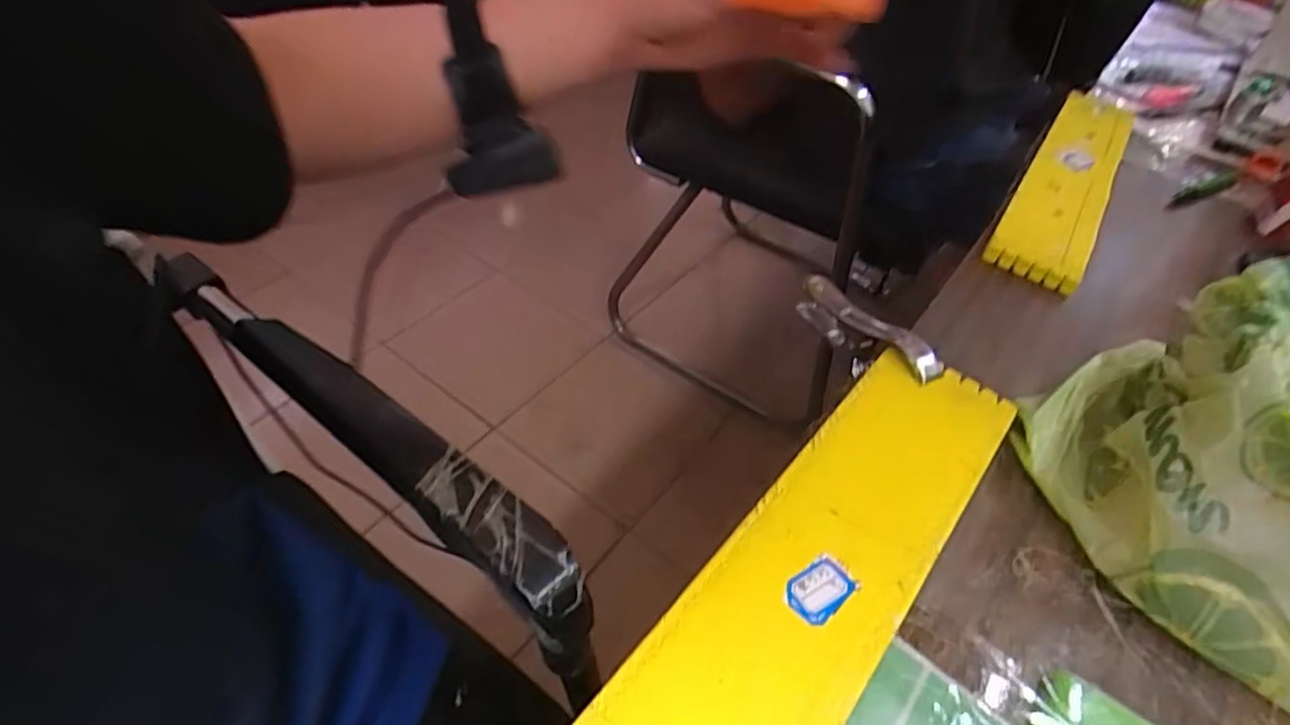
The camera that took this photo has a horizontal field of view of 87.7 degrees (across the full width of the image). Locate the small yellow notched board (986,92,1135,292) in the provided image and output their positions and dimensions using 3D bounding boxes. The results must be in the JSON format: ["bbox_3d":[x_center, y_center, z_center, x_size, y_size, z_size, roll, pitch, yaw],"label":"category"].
[{"bbox_3d":[0.385,-0.173,0.603,0.067,0.016,0.358,29,51,19],"label":"small yellow notched board"}]

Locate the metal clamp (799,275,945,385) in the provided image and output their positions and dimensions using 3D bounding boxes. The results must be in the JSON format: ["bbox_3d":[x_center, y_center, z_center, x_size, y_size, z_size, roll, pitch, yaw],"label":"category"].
[{"bbox_3d":[0.145,-0.020,0.448,0.021,0.042,0.119,-19,34,-22],"label":"metal clamp"}]

